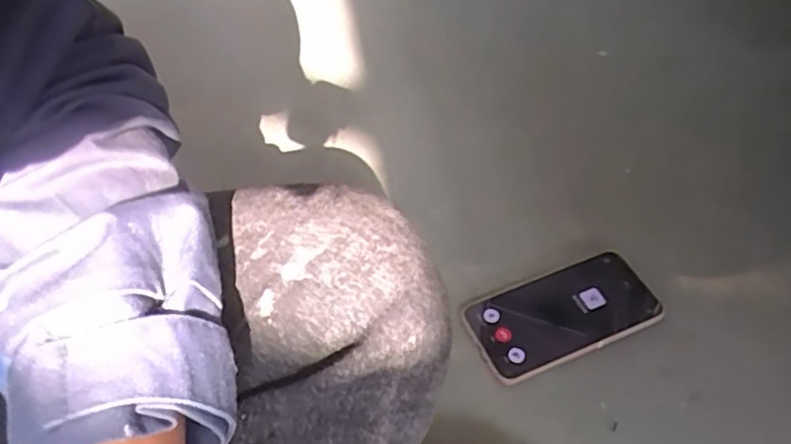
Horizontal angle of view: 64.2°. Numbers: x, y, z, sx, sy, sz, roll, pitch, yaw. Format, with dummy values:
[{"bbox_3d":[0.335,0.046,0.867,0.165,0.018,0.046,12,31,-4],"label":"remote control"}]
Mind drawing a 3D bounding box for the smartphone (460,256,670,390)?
[{"bbox_3d":[0.140,0.073,0.530,0.157,0.016,0.084,-20,53,-15],"label":"smartphone"}]

